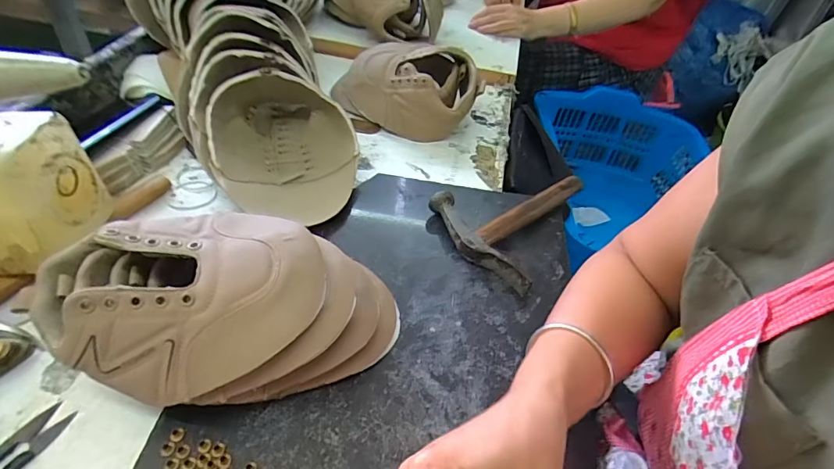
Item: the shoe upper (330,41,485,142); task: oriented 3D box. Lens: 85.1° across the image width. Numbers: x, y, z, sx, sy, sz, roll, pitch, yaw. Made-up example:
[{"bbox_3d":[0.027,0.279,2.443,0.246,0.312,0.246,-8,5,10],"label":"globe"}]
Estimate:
[{"bbox_3d":[-0.015,-0.231,0.688,0.220,0.110,0.123,15,47,9],"label":"shoe upper"}]

